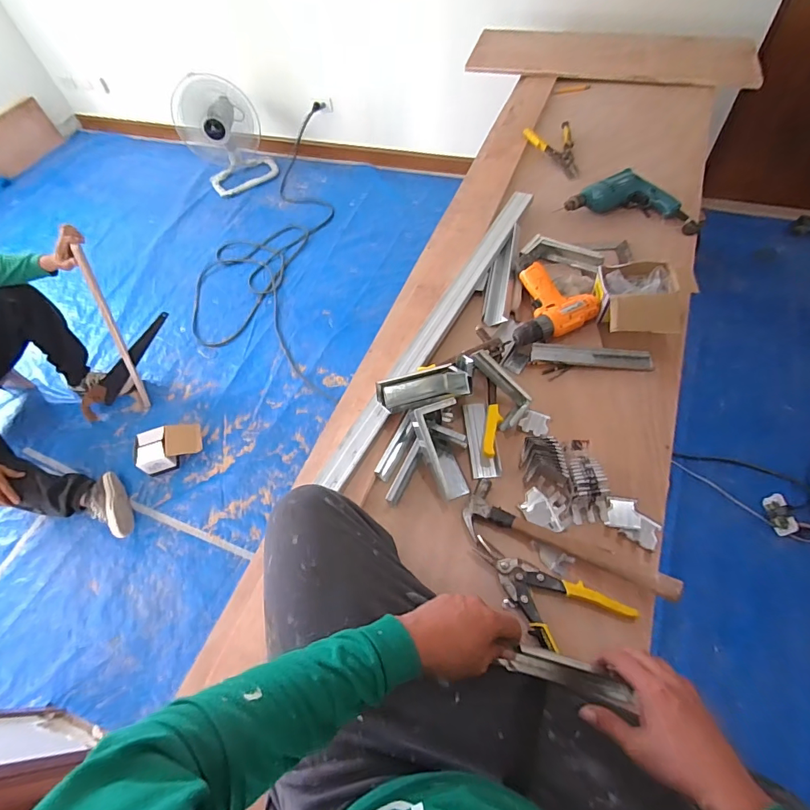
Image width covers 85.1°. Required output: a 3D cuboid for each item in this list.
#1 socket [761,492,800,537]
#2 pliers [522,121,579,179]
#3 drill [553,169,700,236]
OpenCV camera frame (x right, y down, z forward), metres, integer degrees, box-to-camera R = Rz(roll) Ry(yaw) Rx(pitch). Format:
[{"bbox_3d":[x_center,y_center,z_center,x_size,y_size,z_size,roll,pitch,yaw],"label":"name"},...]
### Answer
[{"bbox_3d":[1.113,0.319,1.305,0.061,0.051,0.122,0,58,7],"label":"socket"},{"bbox_3d":[0.447,-0.731,1.249,0.144,0.025,0.227,-15,59,-6],"label":"pliers"},{"bbox_3d":[0.565,-0.515,1.100,0.310,0.065,0.146,13,60,14],"label":"drill"}]

